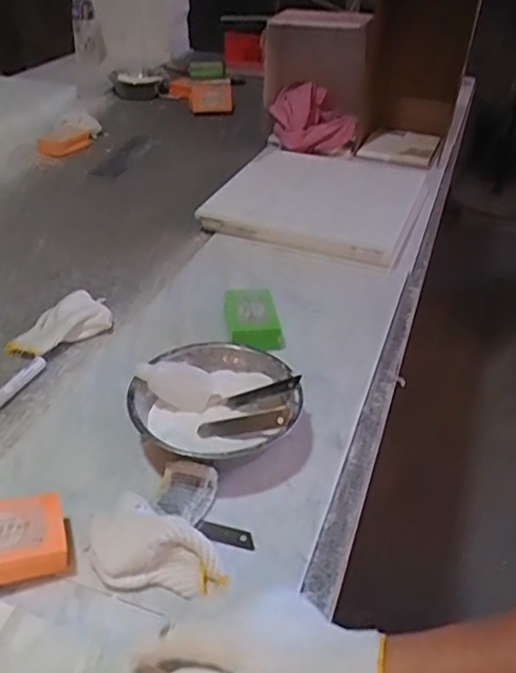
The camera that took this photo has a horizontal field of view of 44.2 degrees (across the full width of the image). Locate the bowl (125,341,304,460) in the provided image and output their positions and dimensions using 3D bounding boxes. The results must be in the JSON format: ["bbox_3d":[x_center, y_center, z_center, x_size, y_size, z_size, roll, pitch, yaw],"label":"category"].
[{"bbox_3d":[-0.040,0.073,0.623,0.156,0.056,0.158,0,35,0],"label":"bowl"}]

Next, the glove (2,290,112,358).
[{"bbox_3d":[-0.240,-0.013,0.768,0.068,0.030,0.126,27,43,33],"label":"glove"}]

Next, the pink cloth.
[{"bbox_3d":[0.108,-0.420,1.240,0.102,0.104,0.167,-20,40,-27],"label":"pink cloth"}]

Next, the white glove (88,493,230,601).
[{"bbox_3d":[-0.083,0.170,0.498,0.121,0.033,0.066,20,39,26],"label":"white glove"}]

